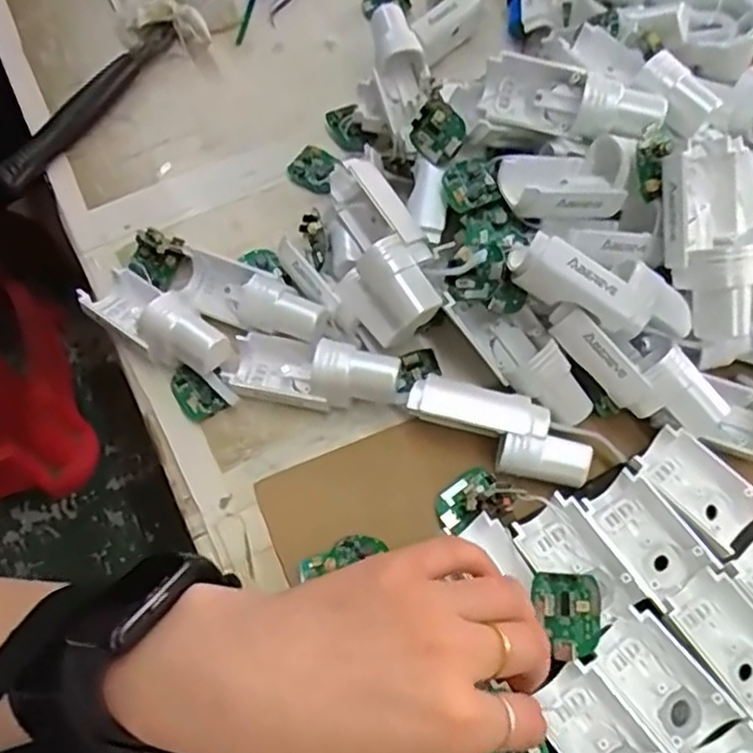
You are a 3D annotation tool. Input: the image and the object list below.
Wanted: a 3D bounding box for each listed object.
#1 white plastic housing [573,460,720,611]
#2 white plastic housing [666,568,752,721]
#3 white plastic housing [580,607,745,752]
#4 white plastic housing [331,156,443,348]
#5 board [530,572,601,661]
[{"bbox_3d":[0.123,0.074,0.320,0.036,0.015,0.055,-33,68,-15],"label":"white plastic housing"},{"bbox_3d":[0.154,0.114,0.300,0.034,0.013,0.057,-28,67,-13],"label":"white plastic housing"},{"bbox_3d":[0.120,0.130,0.292,0.031,0.016,0.057,-39,70,-17],"label":"white plastic housing"},{"bbox_3d":[0.000,-0.066,0.368,0.048,0.042,0.096,-15,76,-8],"label":"white plastic housing"},{"bbox_3d":[0.081,0.102,0.295,0.027,0.004,0.034,-4,73,15],"label":"board"}]

